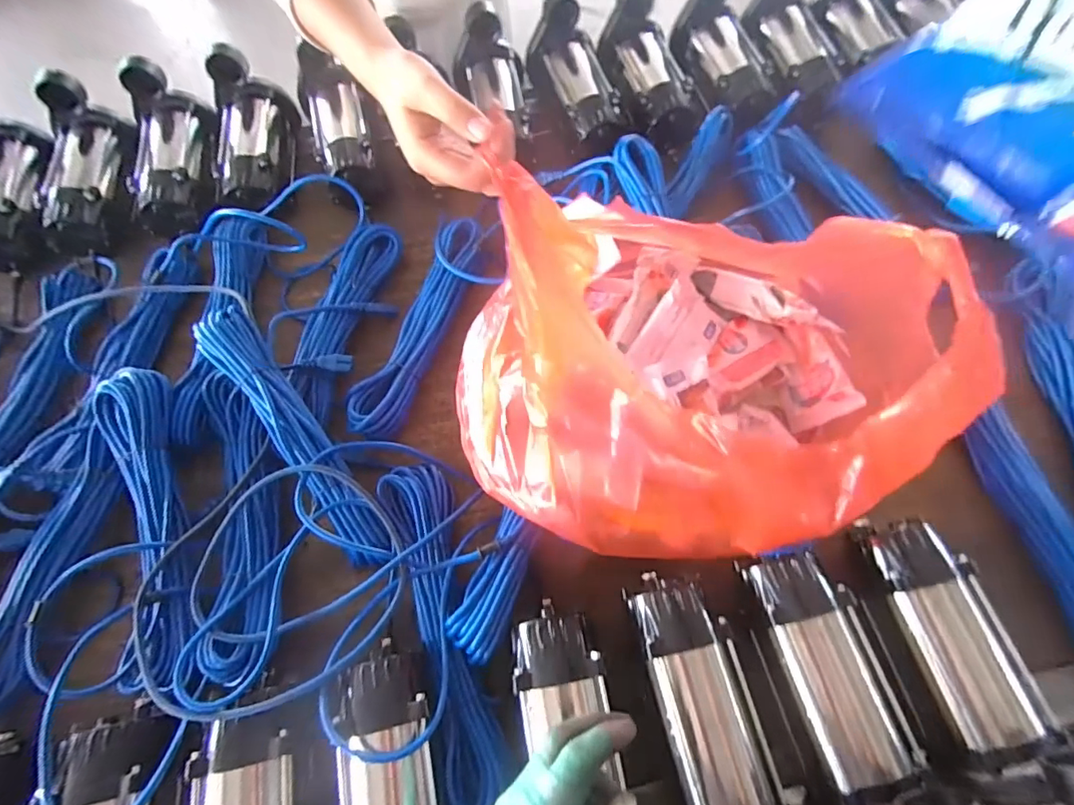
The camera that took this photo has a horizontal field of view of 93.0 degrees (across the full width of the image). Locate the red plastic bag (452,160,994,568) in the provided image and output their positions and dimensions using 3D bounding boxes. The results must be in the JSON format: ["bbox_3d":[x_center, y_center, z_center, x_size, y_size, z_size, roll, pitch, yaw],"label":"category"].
[{"bbox_3d":[0.141,-0.036,0.461,0.403,0.268,0.336,-25,68,-10],"label":"red plastic bag"}]

